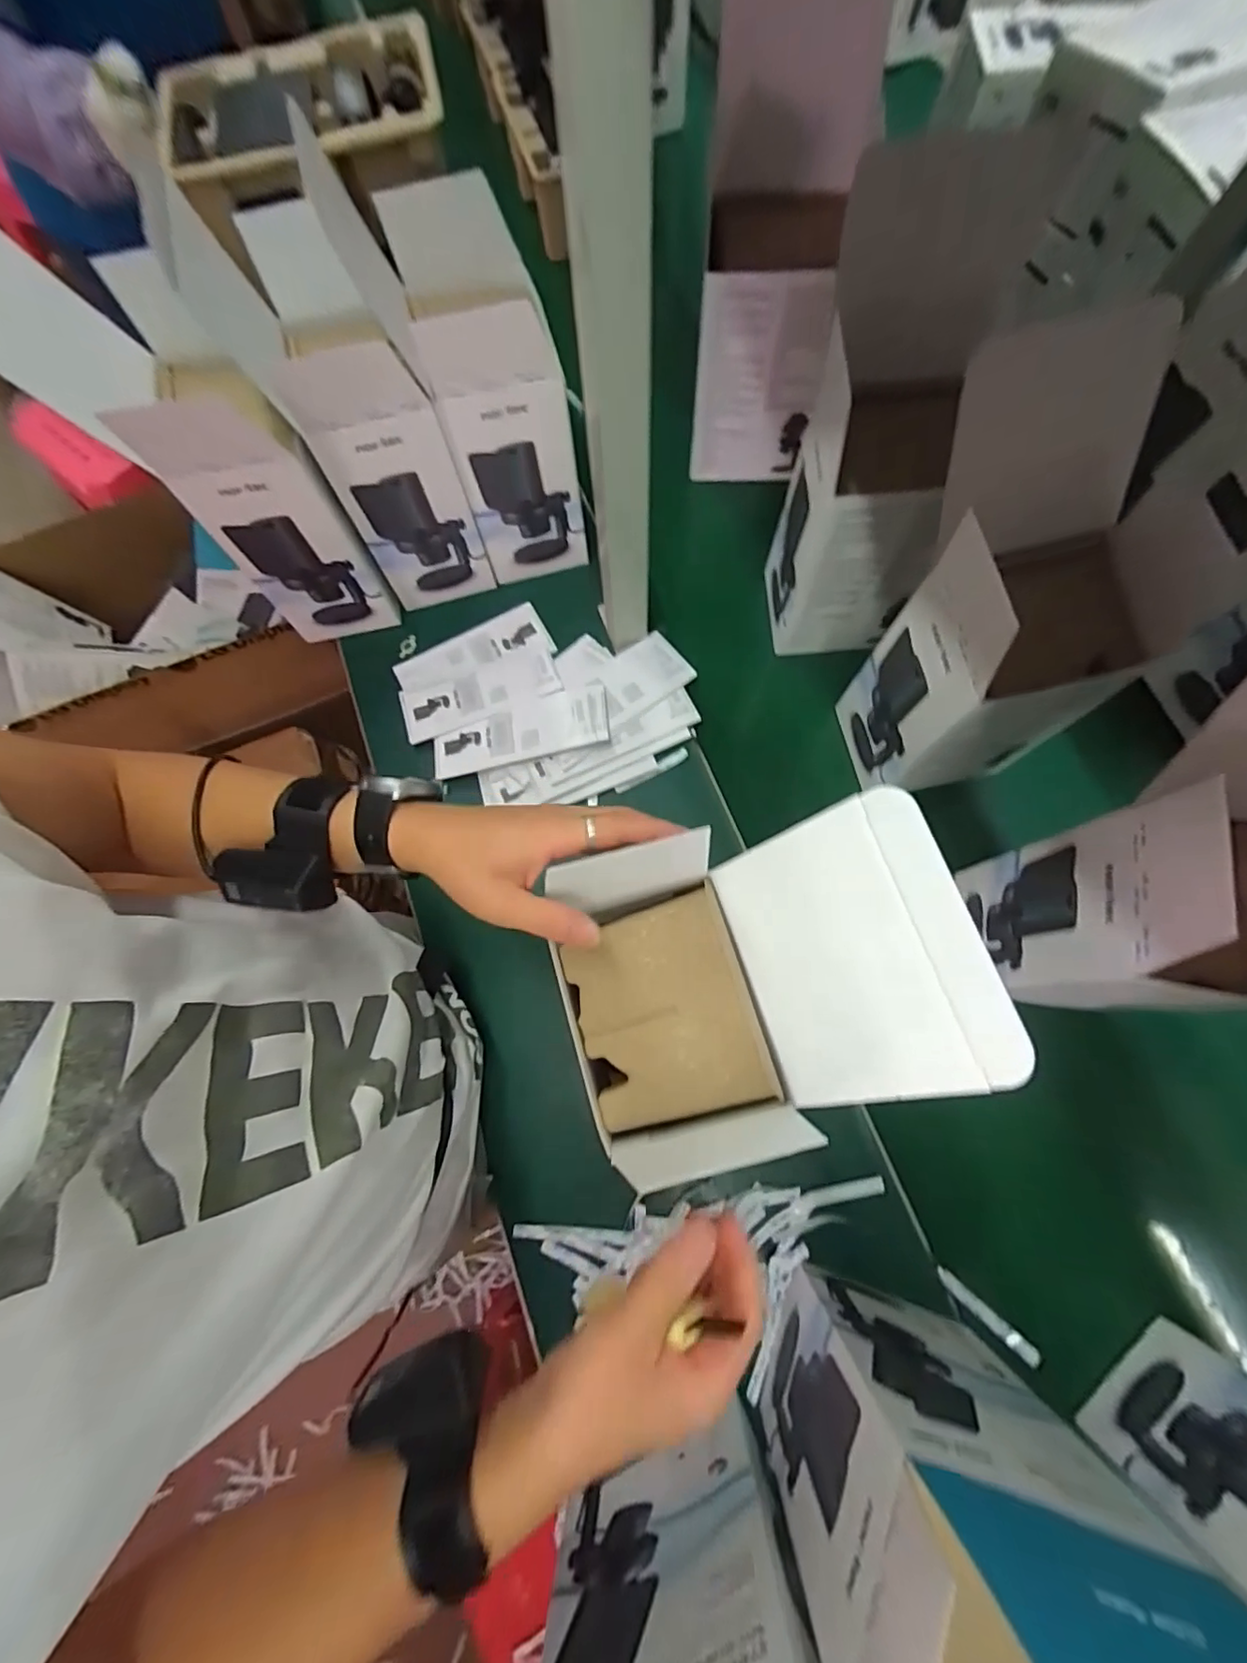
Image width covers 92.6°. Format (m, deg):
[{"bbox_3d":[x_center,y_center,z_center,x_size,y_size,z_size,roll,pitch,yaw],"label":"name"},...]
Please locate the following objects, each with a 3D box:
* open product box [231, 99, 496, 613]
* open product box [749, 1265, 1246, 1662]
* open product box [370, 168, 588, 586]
[{"bbox_3d":[-0.242,-0.402,0.616,0.126,0.315,0.178,-15,74,-2],"label":"open product box"},{"bbox_3d":[0.193,0.399,0.317,0.159,0.335,0.127,16,75,7],"label":"open product box"},{"bbox_3d":[-0.126,-0.431,0.623,0.116,0.297,0.168,-16,74,-3],"label":"open product box"}]

